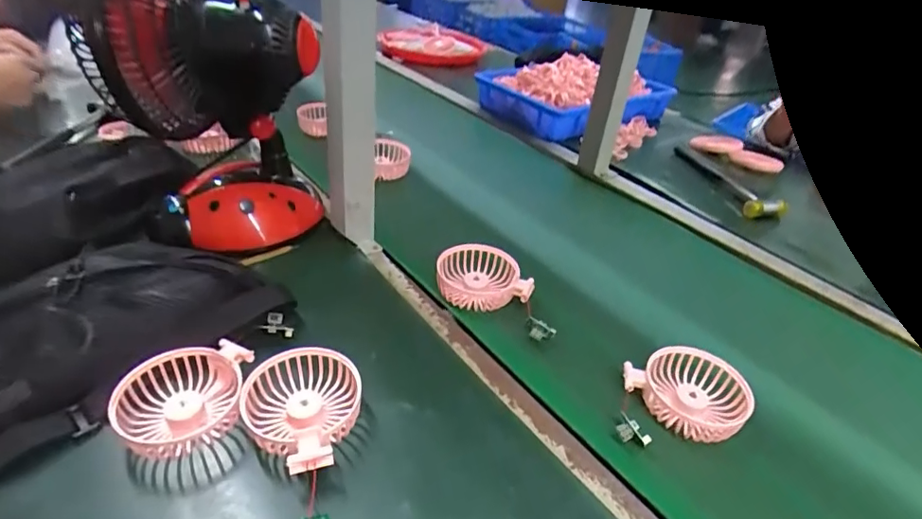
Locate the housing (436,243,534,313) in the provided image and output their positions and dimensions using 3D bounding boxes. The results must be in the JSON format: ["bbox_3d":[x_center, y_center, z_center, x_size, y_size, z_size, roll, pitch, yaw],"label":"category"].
[{"bbox_3d":[0.024,0.019,0.577,0.098,0.035,0.071,3,35,-3],"label":"housing"}]

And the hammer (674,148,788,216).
[{"bbox_3d":[0.435,-0.131,0.863,0.058,0.032,0.230,-3,36,-12],"label":"hammer"}]

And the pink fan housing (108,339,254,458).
[{"bbox_3d":[-0.215,0.113,0.414,0.100,0.041,0.079,-11,39,-22],"label":"pink fan housing"}]

